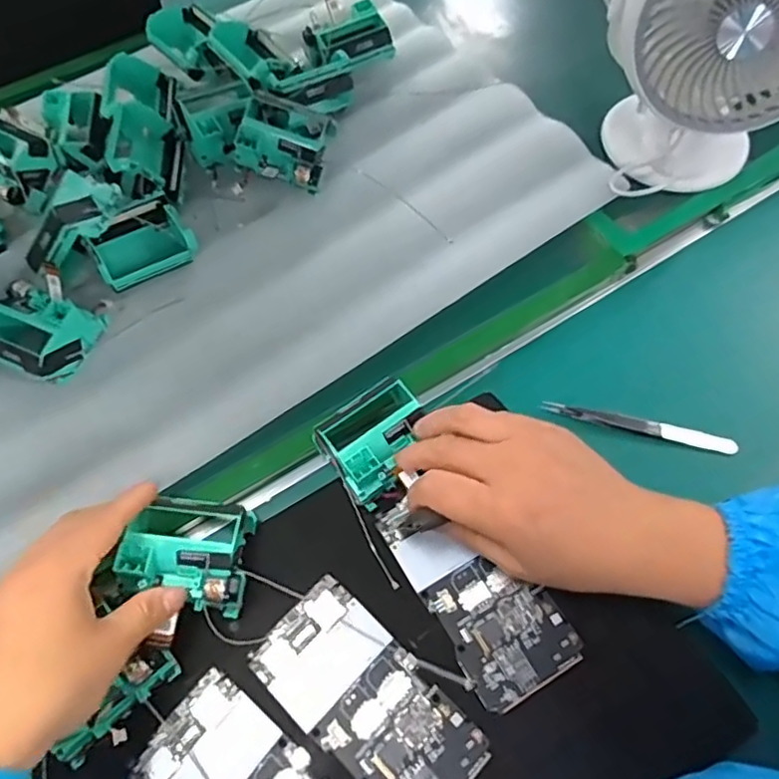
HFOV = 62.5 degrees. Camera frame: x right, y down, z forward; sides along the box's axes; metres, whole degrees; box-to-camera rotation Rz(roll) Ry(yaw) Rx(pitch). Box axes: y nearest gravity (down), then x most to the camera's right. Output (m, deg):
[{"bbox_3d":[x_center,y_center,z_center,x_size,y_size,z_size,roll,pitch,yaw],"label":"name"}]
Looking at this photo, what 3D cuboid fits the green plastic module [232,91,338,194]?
[{"bbox_3d":[-0.082,-0.194,0.504,0.067,0.049,0.069,20,65,12],"label":"green plastic module"}]

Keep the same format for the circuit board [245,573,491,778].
[{"bbox_3d":[-0.012,0.170,0.350,0.129,0.004,0.065,40,71,20],"label":"circuit board"}]

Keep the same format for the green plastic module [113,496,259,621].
[{"bbox_3d":[-0.118,0.097,0.371,0.068,0.042,0.066,6,63,5],"label":"green plastic module"}]

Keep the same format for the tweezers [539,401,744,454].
[{"bbox_3d":[0.166,0.024,0.430,0.124,0.007,0.011,15,64,10],"label":"tweezers"}]

